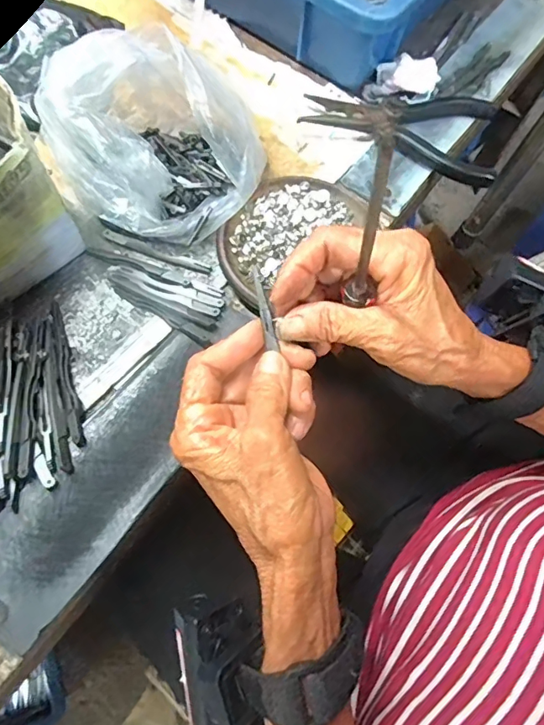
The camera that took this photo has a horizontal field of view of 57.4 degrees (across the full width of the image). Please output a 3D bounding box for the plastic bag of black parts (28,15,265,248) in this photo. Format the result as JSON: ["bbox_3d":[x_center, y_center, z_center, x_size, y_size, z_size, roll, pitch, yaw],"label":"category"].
[{"bbox_3d":[-0.072,-0.147,0.321,0.130,0.084,0.109,0,68,-5],"label":"plastic bag of black parts"}]

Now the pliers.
[{"bbox_3d":[0.107,-0.195,0.396,0.151,0.016,0.085,22,68,4],"label":"pliers"}]

